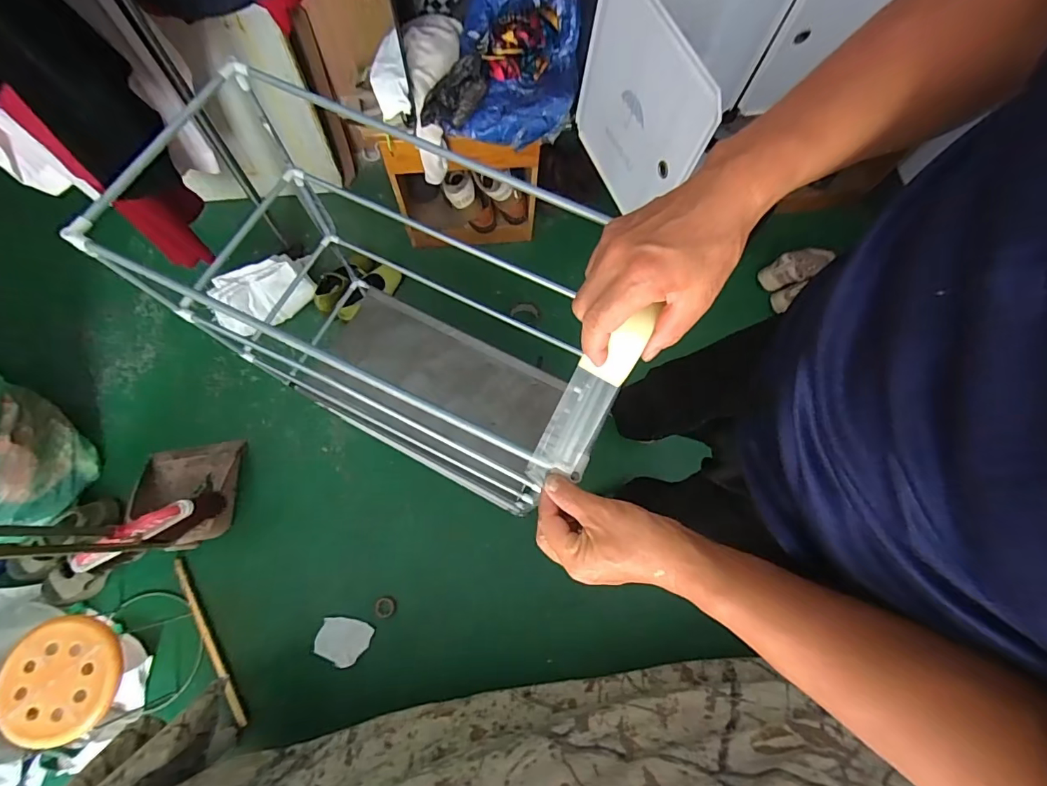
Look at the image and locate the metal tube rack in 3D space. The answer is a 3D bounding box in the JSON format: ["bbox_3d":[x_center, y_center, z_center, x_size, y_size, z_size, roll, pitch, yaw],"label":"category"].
[{"bbox_3d":[-0.204,-0.103,0.748,0.547,0.541,0.284,27,74,6],"label":"metal tube rack"}]

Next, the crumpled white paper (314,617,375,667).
[{"bbox_3d":[-0.456,0.624,1.144,0.132,0.011,0.104,19,74,3],"label":"crumpled white paper"}]

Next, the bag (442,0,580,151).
[{"bbox_3d":[-0.009,-0.706,0.942,0.248,0.138,0.363,7,73,0],"label":"bag"}]

